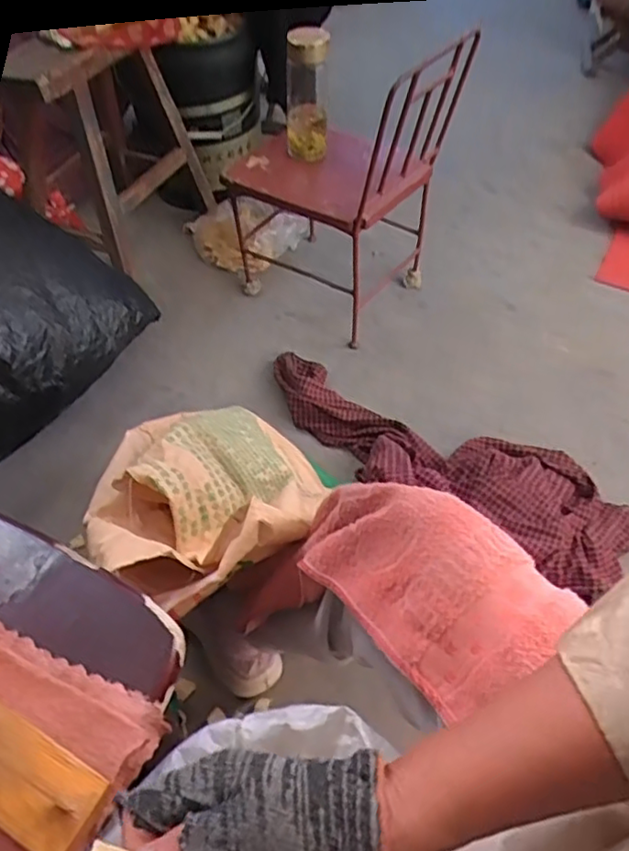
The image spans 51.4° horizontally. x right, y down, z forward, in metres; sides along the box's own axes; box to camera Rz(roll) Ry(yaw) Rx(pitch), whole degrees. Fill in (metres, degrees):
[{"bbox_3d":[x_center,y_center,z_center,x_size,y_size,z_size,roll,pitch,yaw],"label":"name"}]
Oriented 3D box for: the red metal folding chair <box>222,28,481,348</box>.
[{"bbox_3d":[0.045,-0.450,1.186,0.367,0.467,0.309,29,55,23],"label":"red metal folding chair"}]

